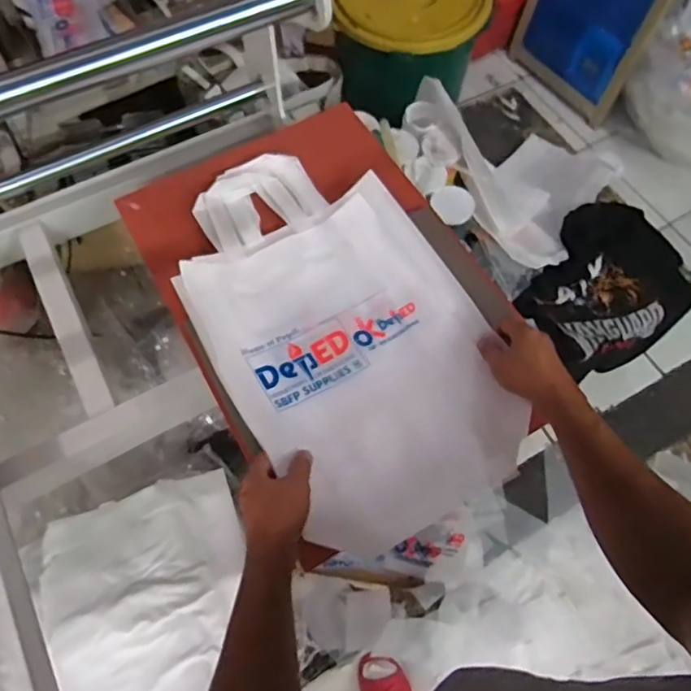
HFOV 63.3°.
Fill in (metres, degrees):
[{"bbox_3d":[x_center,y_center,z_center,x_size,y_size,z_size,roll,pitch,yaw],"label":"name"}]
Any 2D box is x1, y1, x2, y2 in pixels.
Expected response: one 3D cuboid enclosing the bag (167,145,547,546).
[{"bbox_3d":[-0.018,-0.047,0.727,0.335,0.042,0.566,-27,67,-13],"label":"bag"}]

